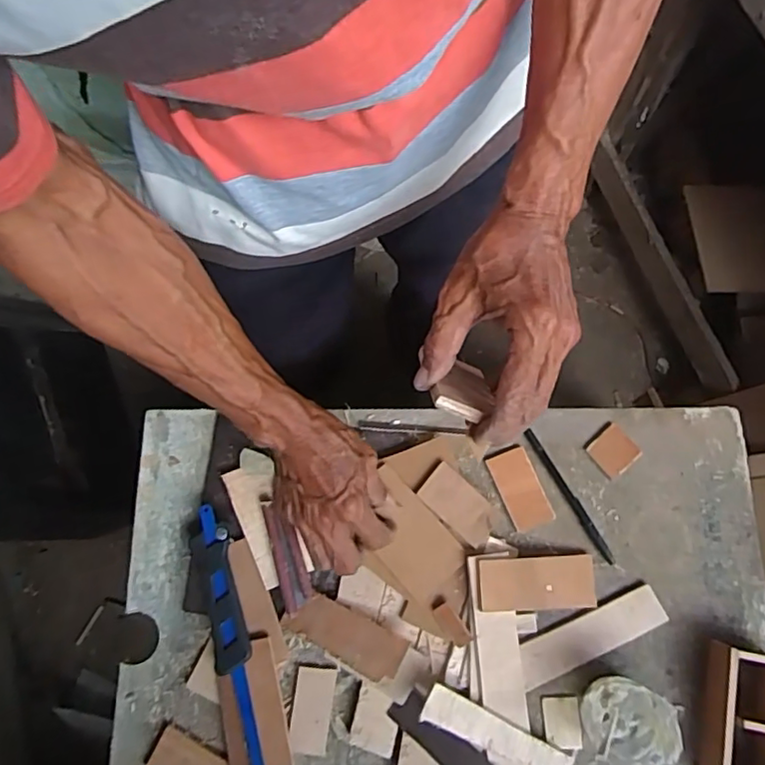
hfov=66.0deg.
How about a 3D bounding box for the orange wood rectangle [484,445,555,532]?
[{"bbox_3d":[0.128,0.099,0.551,0.040,0.006,0.073,-22,75,-4],"label":"orange wood rectangle"}]

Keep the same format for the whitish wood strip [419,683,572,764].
[{"bbox_3d":[0.095,0.289,0.482,0.136,0.006,0.029,29,67,-8],"label":"whitish wood strip"}]

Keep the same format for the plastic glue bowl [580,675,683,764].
[{"bbox_3d":[0.198,0.276,0.474,0.065,0.064,0.065,0,75,2],"label":"plastic glue bowl"}]

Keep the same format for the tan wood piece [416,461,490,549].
[{"bbox_3d":[0.069,0.109,0.529,0.071,0.006,0.039,42,80,12],"label":"tan wood piece"}]

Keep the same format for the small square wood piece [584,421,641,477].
[{"bbox_3d":[0.218,0.065,0.559,0.040,0.007,0.040,-42,78,-9],"label":"small square wood piece"}]

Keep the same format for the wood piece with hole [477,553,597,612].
[{"bbox_3d":[0.135,0.175,0.515,0.110,0.007,0.044,2,74,-14],"label":"wood piece with hole"}]

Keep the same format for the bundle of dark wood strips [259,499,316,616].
[{"bbox_3d":[-0.086,0.151,0.521,0.026,0.008,0.101,-20,73,-4],"label":"bundle of dark wood strips"}]

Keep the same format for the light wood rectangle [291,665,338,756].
[{"bbox_3d":[-0.060,0.281,0.505,0.033,0.008,0.067,5,75,3],"label":"light wood rectangle"}]

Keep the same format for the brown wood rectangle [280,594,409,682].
[{"bbox_3d":[-0.034,0.217,0.507,0.105,0.009,0.039,21,68,17],"label":"brown wood rectangle"}]

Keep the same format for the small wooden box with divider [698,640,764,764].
[{"bbox_3d":[0.296,0.276,0.480,0.060,0.034,0.112,10,75,4],"label":"small wooden box with divider"}]

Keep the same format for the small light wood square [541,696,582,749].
[{"bbox_3d":[0.153,0.291,0.504,0.031,0.007,0.039,0,75,2],"label":"small light wood square"}]

